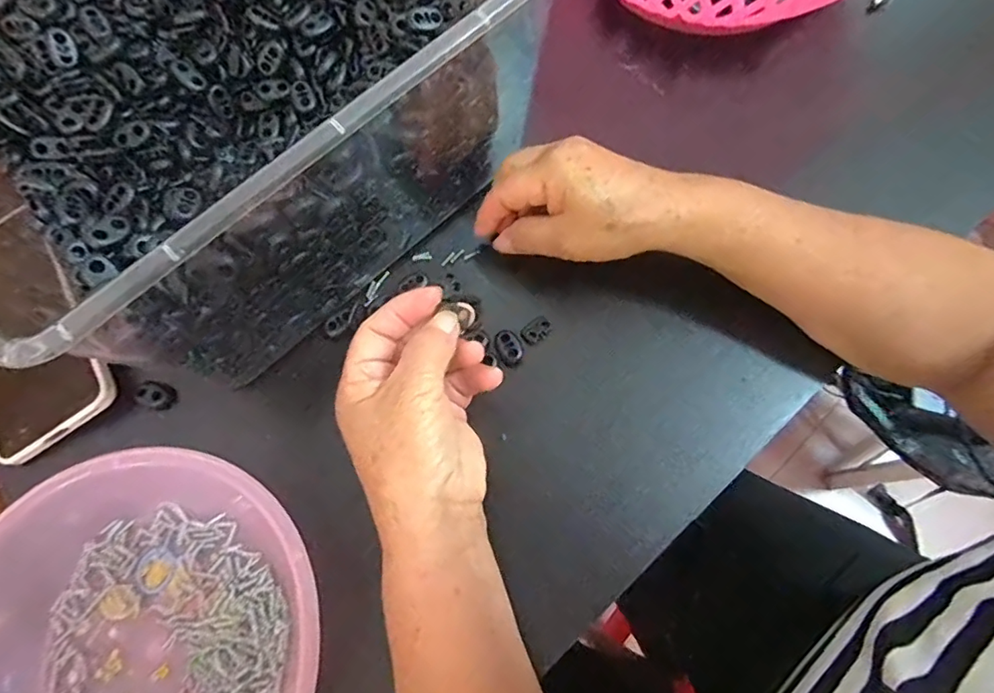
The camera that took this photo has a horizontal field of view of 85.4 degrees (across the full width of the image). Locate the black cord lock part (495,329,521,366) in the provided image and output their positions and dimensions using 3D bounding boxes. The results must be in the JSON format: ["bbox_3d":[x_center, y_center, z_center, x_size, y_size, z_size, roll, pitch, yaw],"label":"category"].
[{"bbox_3d":[0.007,0.001,0.325,0.014,0.007,0.021,-16,71,-3],"label":"black cord lock part"}]

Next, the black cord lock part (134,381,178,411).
[{"bbox_3d":[-0.206,0.030,0.326,0.021,0.014,0.016,17,73,8],"label":"black cord lock part"}]

